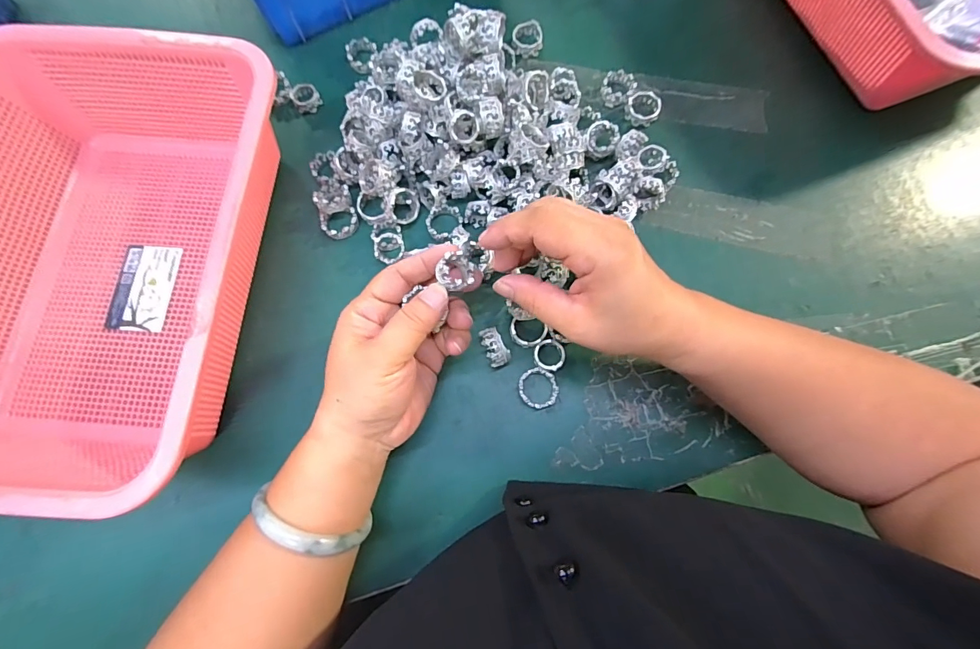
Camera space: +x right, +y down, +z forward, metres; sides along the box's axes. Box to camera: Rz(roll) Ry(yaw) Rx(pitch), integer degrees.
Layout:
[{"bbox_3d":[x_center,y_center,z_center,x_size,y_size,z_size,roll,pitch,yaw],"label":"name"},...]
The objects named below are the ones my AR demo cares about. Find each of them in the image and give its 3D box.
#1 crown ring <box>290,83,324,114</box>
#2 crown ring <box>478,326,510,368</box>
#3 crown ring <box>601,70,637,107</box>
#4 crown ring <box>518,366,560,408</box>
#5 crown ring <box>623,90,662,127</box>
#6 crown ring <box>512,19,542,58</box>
[{"bbox_3d":[-0.157,-0.194,0.362,0.022,0.012,0.023,0,77,0],"label":"crown ring"},{"bbox_3d":[0.003,0.017,0.301,0.014,0.024,0.027,-25,78,-6],"label":"crown ring"},{"bbox_3d":[0.109,-0.202,0.361,0.025,0.012,0.029,35,79,7],"label":"crown ring"},{"bbox_3d":[0.035,0.045,0.300,0.028,0.011,0.028,0,77,0],"label":"crown ring"},{"bbox_3d":[0.129,-0.181,0.354,0.028,0.011,0.029,0,77,0],"label":"crown ring"},{"bbox_3d":[0.033,-0.252,0.372,0.026,0.012,0.027,0,77,0],"label":"crown ring"}]

